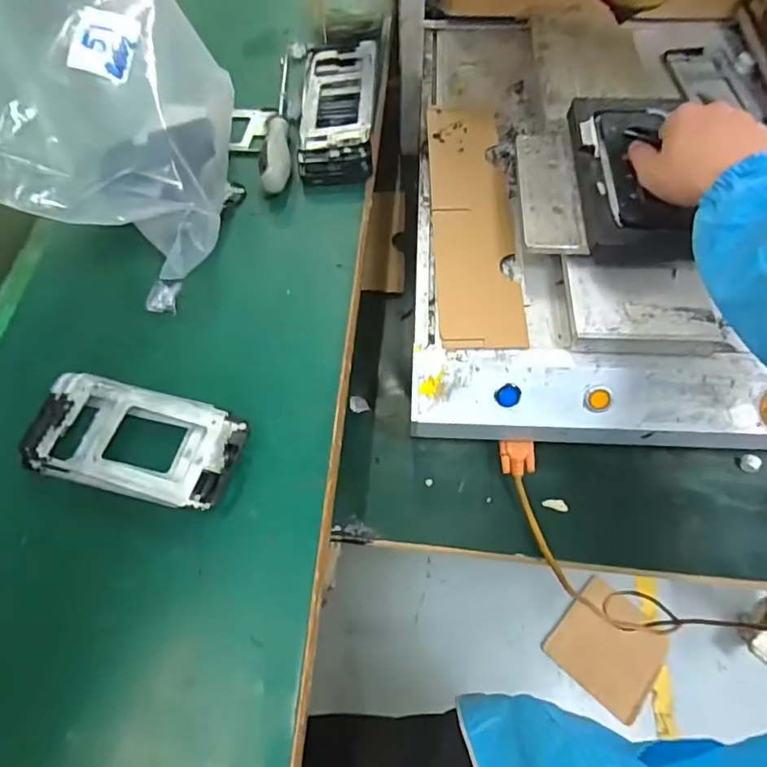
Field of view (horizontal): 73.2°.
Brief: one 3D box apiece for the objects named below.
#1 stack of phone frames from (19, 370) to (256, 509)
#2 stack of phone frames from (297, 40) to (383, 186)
[{"bbox_3d":[-0.191,0.045,0.399,0.164,0.020,0.081,13,63,8],"label":"stack of phone frames"},{"bbox_3d":[-0.046,-0.291,0.554,0.081,0.045,0.175,0,62,1],"label":"stack of phone frames"}]

